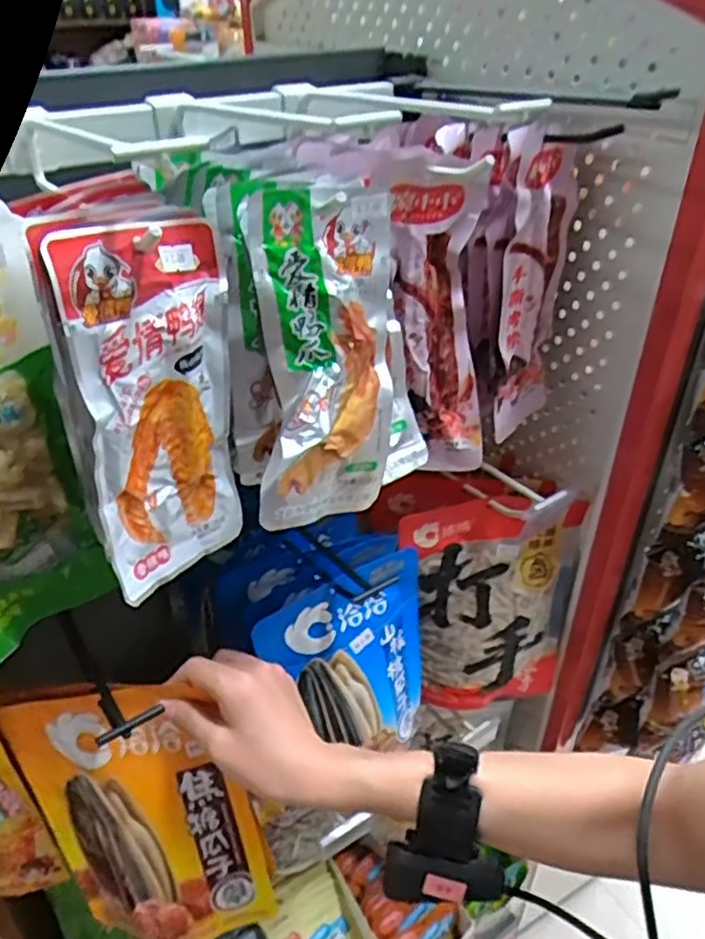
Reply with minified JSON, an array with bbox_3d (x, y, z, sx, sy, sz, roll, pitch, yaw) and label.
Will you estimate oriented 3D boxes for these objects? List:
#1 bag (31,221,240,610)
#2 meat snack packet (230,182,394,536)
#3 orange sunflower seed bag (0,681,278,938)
[{"bbox_3d":[-0.104,-0.030,0.367,0.022,0.190,0.093,20,36,35],"label":"bag"},{"bbox_3d":[-0.015,-0.066,0.392,0.094,0.188,0.024,-10,15,-33],"label":"meat snack packet"},{"bbox_3d":[-0.149,0.246,0.486,0.147,0.206,0.022,-10,15,10],"label":"orange sunflower seed bag"}]

